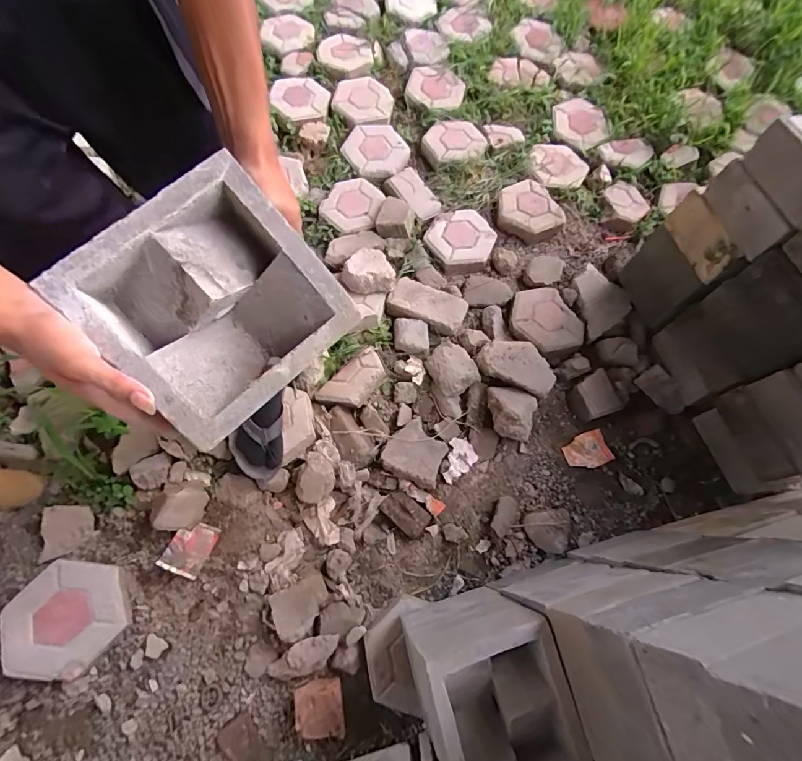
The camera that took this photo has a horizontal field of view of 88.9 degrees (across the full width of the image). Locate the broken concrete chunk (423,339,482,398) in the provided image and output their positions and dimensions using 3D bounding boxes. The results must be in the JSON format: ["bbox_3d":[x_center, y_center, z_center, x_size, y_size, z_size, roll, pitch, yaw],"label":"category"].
[{"bbox_3d":[0.132,-0.038,1.083,0.110,0.052,0.145,-27,73,-13],"label":"broken concrete chunk"}]

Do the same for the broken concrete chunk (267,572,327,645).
[{"bbox_3d":[-0.209,0.482,0.870,0.115,0.066,0.103,-24,71,-10],"label":"broken concrete chunk"}]

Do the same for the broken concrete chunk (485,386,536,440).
[{"bbox_3d":[0.283,0.079,1.032,0.123,0.087,0.138,6,69,1],"label":"broken concrete chunk"}]

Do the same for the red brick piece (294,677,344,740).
[{"bbox_3d":[-0.162,0.657,0.818,0.093,0.046,0.099,-9,70,-7],"label":"red brick piece"}]

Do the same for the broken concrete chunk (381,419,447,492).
[{"bbox_3d":[0.038,0.175,1.033,0.145,0.029,0.149,25,70,6],"label":"broken concrete chunk"}]

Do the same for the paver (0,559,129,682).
[{"bbox_3d":[-0.673,0.475,0.825,0.197,0.058,0.211,-25,69,-26],"label":"paver"}]

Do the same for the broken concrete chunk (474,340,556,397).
[{"bbox_3d":[0.305,-0.048,1.066,0.207,0.051,0.123,22,70,7],"label":"broken concrete chunk"}]

